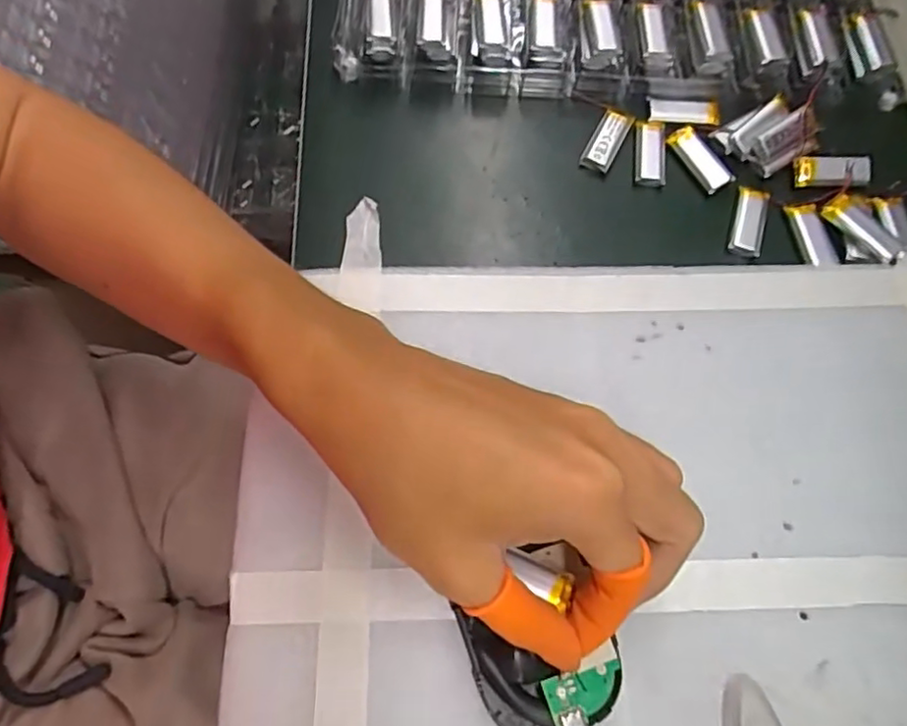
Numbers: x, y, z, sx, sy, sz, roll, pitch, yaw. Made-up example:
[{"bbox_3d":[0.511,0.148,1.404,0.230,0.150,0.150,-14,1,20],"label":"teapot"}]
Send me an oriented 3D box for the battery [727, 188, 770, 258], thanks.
[{"bbox_3d":[0.153,-0.074,0.328,0.016,0.004,0.044,20,68,5],"label":"battery"}]

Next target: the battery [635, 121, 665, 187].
[{"bbox_3d":[0.107,-0.115,0.346,0.017,0.005,0.041,6,67,-1],"label":"battery"}]

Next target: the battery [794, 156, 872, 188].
[{"bbox_3d":[0.204,-0.104,0.341,0.043,0.005,0.015,2,67,-2],"label":"battery"}]

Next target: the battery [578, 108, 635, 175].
[{"bbox_3d":[0.084,-0.122,0.347,0.016,0.010,0.040,27,69,8],"label":"battery"}]

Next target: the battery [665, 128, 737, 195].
[{"bbox_3d":[0.133,-0.111,0.343,0.017,0.004,0.042,-26,71,-13],"label":"battery"}]

